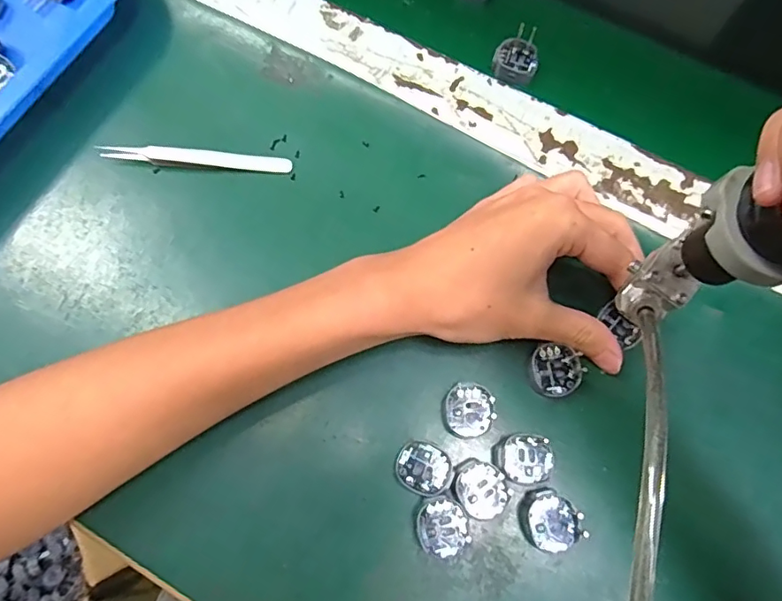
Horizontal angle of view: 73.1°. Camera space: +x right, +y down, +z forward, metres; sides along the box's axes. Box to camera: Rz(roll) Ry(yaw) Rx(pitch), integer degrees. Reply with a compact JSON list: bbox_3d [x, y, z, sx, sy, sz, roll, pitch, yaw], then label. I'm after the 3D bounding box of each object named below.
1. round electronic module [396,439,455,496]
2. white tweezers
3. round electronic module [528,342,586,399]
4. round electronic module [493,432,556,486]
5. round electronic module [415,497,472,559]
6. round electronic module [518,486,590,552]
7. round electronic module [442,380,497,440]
[{"bbox_3d":[0.017,0.084,0.264,0.028,0.004,0.024,29,75,9],"label":"round electronic module"},{"bbox_3d":[-0.118,-0.086,0.317,0.114,0.012,0.010,3,73,2],"label":"white tweezers"},{"bbox_3d":[0.086,0.039,0.281,0.028,0.010,0.026,0,73,1],"label":"round electronic module"},{"bbox_3d":[0.067,0.080,0.267,0.030,0.005,0.024,15,74,5],"label":"round electronic module"},{"bbox_3d":[0.026,0.111,0.259,0.027,0.006,0.026,0,73,1],"label":"round electronic module"},{"bbox_3d":[0.078,0.110,0.261,0.031,0.005,0.026,40,77,12],"label":"round electronic module"},{"bbox_3d":[0.040,0.057,0.274,0.026,0.010,0.028,0,73,1],"label":"round electronic module"}]

